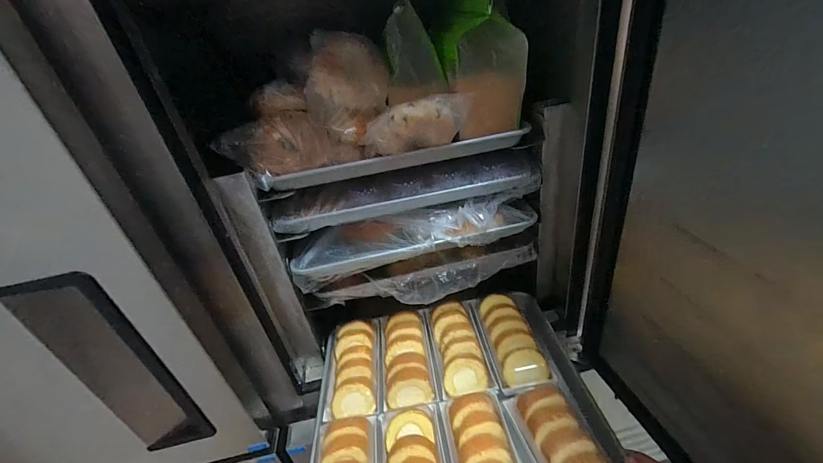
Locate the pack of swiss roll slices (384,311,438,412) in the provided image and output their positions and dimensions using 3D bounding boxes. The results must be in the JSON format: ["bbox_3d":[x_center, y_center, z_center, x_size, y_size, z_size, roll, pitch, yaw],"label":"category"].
[{"bbox_3d":[-0.010,0.211,0.583,0.077,0.045,0.189,-8,24,-2],"label":"pack of swiss roll slices"}]

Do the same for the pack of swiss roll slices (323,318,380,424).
[{"bbox_3d":[-0.100,0.230,0.586,0.090,0.046,0.194,-7,24,0],"label":"pack of swiss roll slices"}]

